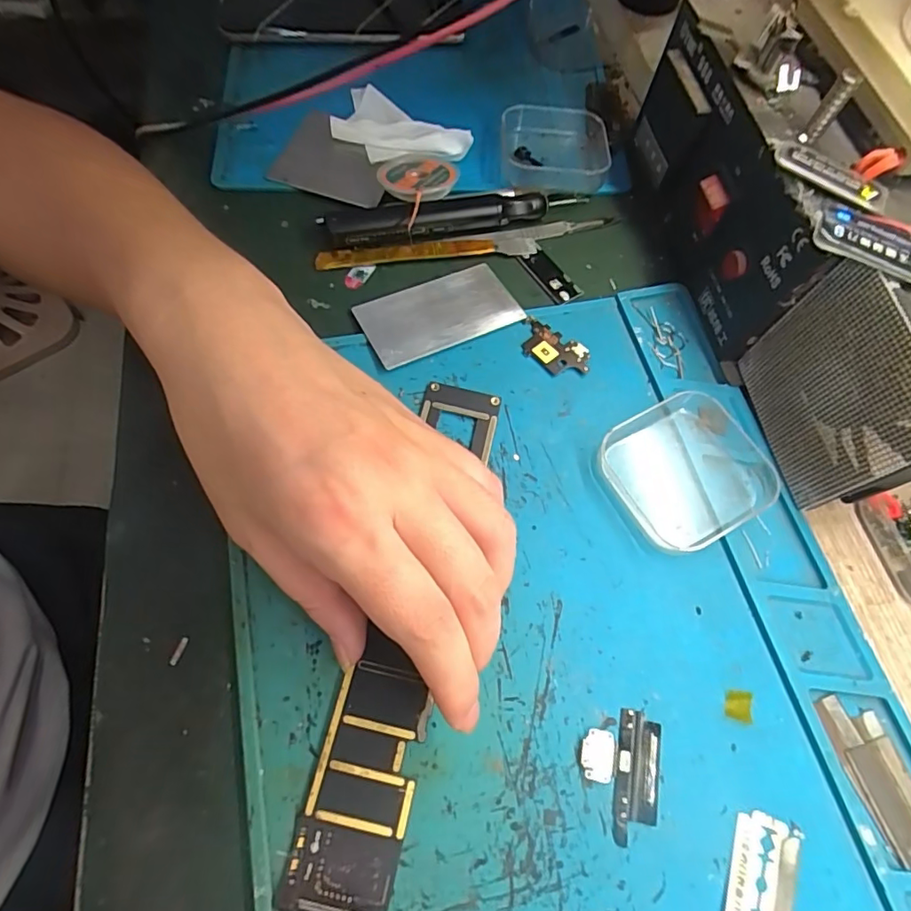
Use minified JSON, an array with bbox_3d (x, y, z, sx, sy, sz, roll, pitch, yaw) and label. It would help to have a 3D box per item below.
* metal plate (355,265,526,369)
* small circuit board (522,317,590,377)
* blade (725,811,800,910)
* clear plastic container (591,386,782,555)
[{"bbox_3d":[-0.008,-0.072,0.272,0.077,0.004,0.044,-23,63,-15],"label":"metal plate"},{"bbox_3d":[0.049,-0.053,0.267,0.038,0.004,0.021,34,68,12],"label":"small circuit board"},{"bbox_3d":[0.106,0.148,0.183,0.022,0.004,0.042,22,66,8],"label":"blade"},{"bbox_3d":[0.105,0.004,0.239,0.072,0.018,0.062,-26,69,-14],"label":"clear plastic container"}]

